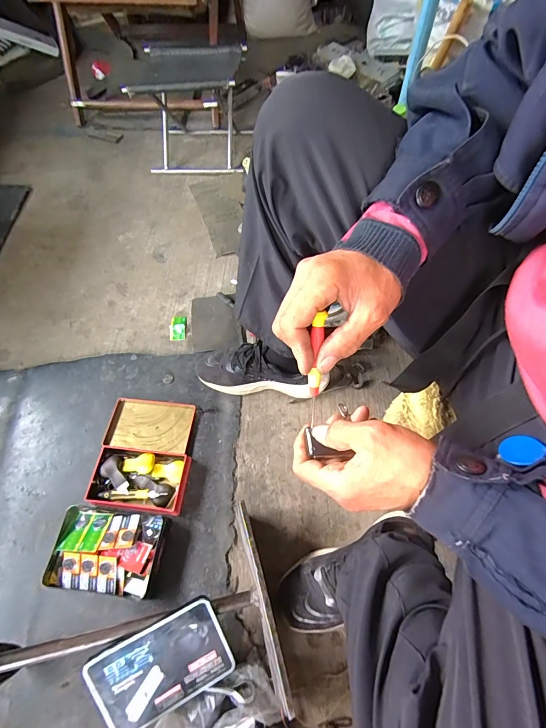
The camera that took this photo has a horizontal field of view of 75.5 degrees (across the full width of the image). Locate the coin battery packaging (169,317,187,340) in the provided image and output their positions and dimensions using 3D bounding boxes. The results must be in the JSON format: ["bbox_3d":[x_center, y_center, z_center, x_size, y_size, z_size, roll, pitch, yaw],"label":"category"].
[{"bbox_3d":[-0.217,-0.083,0.805,0.037,0.016,0.058,-6,59,-7],"label":"coin battery packaging"}]

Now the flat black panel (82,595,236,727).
[{"bbox_3d":[-0.141,0.390,0.455,0.163,0.008,0.115,-20,96,-17],"label":"flat black panel"}]

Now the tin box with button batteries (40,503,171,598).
[{"bbox_3d":[-0.260,0.290,0.555,0.166,0.039,0.115,6,58,0],"label":"tin box with button batteries"}]

